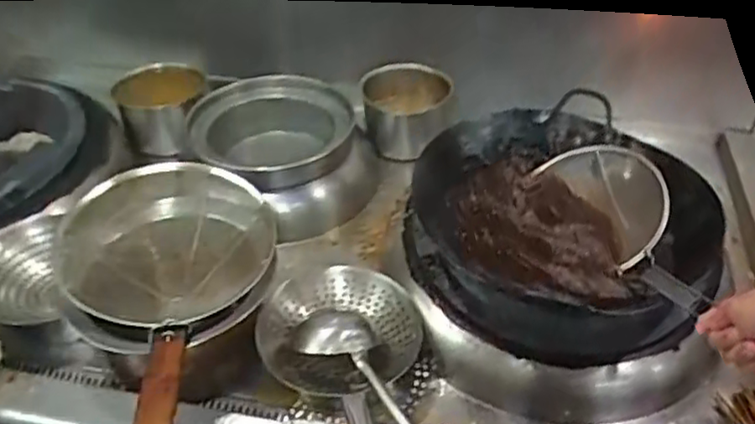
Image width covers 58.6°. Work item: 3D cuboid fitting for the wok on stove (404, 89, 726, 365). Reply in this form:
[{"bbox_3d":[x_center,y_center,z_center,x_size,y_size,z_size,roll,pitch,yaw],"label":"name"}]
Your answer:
[{"bbox_3d":[0.258,0.021,0.973,0.373,0.174,0.379,-17,41,-21],"label":"wok on stove"}]

